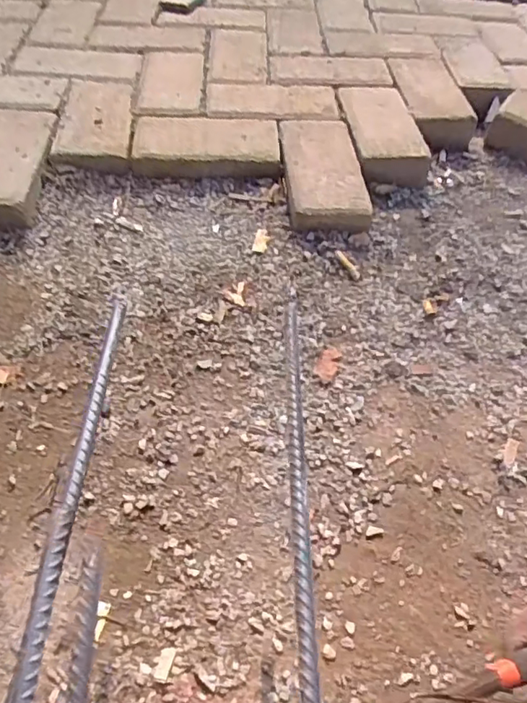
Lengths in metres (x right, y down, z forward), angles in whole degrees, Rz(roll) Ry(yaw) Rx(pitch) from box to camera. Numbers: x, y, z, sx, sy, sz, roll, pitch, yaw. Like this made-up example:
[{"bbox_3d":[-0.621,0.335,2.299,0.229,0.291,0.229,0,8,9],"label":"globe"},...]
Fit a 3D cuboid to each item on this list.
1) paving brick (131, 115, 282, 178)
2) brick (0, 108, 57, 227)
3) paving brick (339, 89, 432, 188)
[{"bbox_3d":[-0.082,-0.302,0.815,0.209,0.053,0.122,0,53,-4],"label":"paving brick"},{"bbox_3d":[-0.357,-0.254,0.759,0.121,0.057,0.210,2,53,-3],"label":"brick"},{"bbox_3d":[0.186,-0.348,0.874,0.117,0.064,0.222,-6,53,-8],"label":"paving brick"}]

